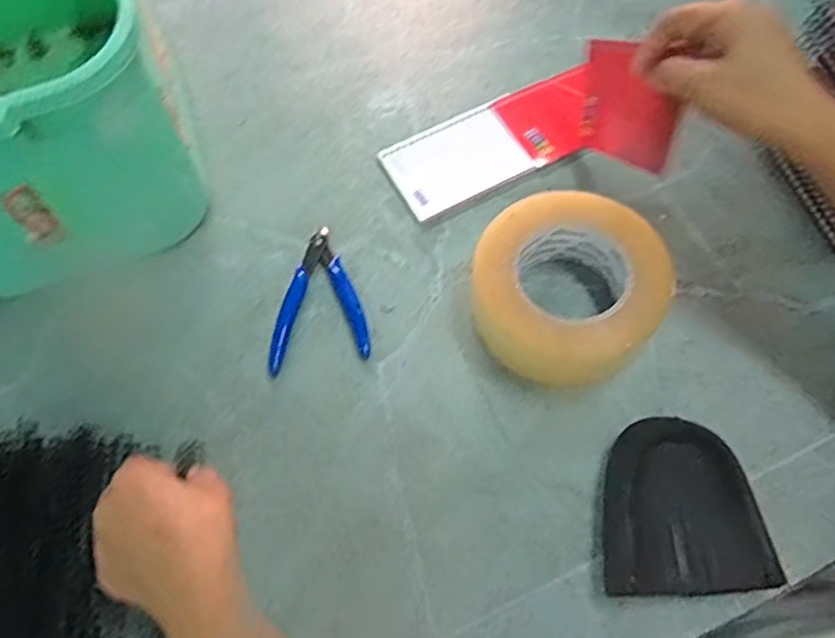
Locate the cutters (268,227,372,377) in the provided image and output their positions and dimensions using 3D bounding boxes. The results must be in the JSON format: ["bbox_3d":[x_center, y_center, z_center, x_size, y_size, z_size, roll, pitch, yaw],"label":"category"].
[{"bbox_3d":[-0.078,-0.018,0.496,0.073,0.006,0.115,-7,64,-2],"label":"cutters"}]

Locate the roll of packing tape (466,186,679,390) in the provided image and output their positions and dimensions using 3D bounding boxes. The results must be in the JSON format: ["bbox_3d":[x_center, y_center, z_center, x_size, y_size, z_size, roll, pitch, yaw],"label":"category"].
[{"bbox_3d":[0.106,-0.020,0.457,0.125,0.064,0.123,-1,64,1],"label":"roll of packing tape"}]

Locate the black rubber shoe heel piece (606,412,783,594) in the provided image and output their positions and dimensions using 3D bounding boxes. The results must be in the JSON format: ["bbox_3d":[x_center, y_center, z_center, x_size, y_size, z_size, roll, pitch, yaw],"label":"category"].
[{"bbox_3d":[0.162,0.115,0.409,0.092,0.026,0.105,-4,64,-1],"label":"black rubber shoe heel piece"}]

